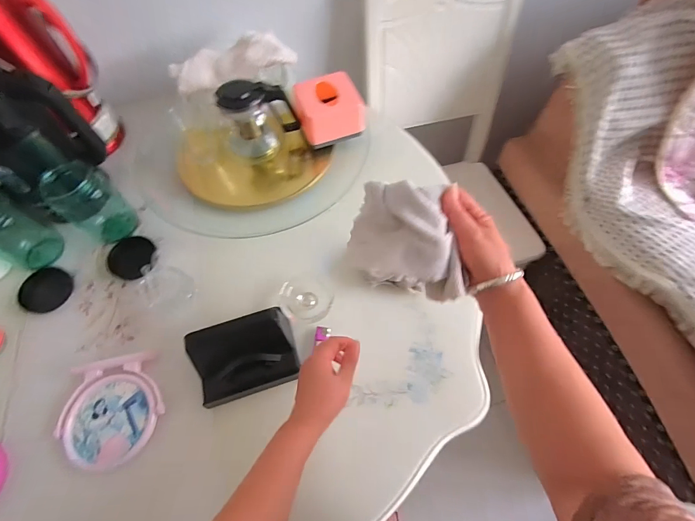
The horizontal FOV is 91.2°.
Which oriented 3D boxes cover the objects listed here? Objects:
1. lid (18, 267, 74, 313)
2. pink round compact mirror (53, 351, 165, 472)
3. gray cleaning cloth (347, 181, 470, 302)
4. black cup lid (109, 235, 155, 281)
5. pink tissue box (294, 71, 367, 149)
[{"bbox_3d":[-0.502,0.049,0.566,0.070,0.020,0.076,-1,62,2],"label":"lid"},{"bbox_3d":[-0.332,0.208,0.478,0.135,0.031,0.143,-7,62,-2],"label":"pink round compact mirror"},{"bbox_3d":[0.059,-0.023,0.335,0.118,0.026,0.102,13,92,17],"label":"gray cleaning cloth"},{"bbox_3d":[-0.379,-0.005,0.593,0.066,0.013,0.078,-7,62,-2],"label":"black cup lid"},{"bbox_3d":[-0.039,-0.303,0.680,0.123,0.078,0.121,-20,63,-9],"label":"pink tissue box"}]

